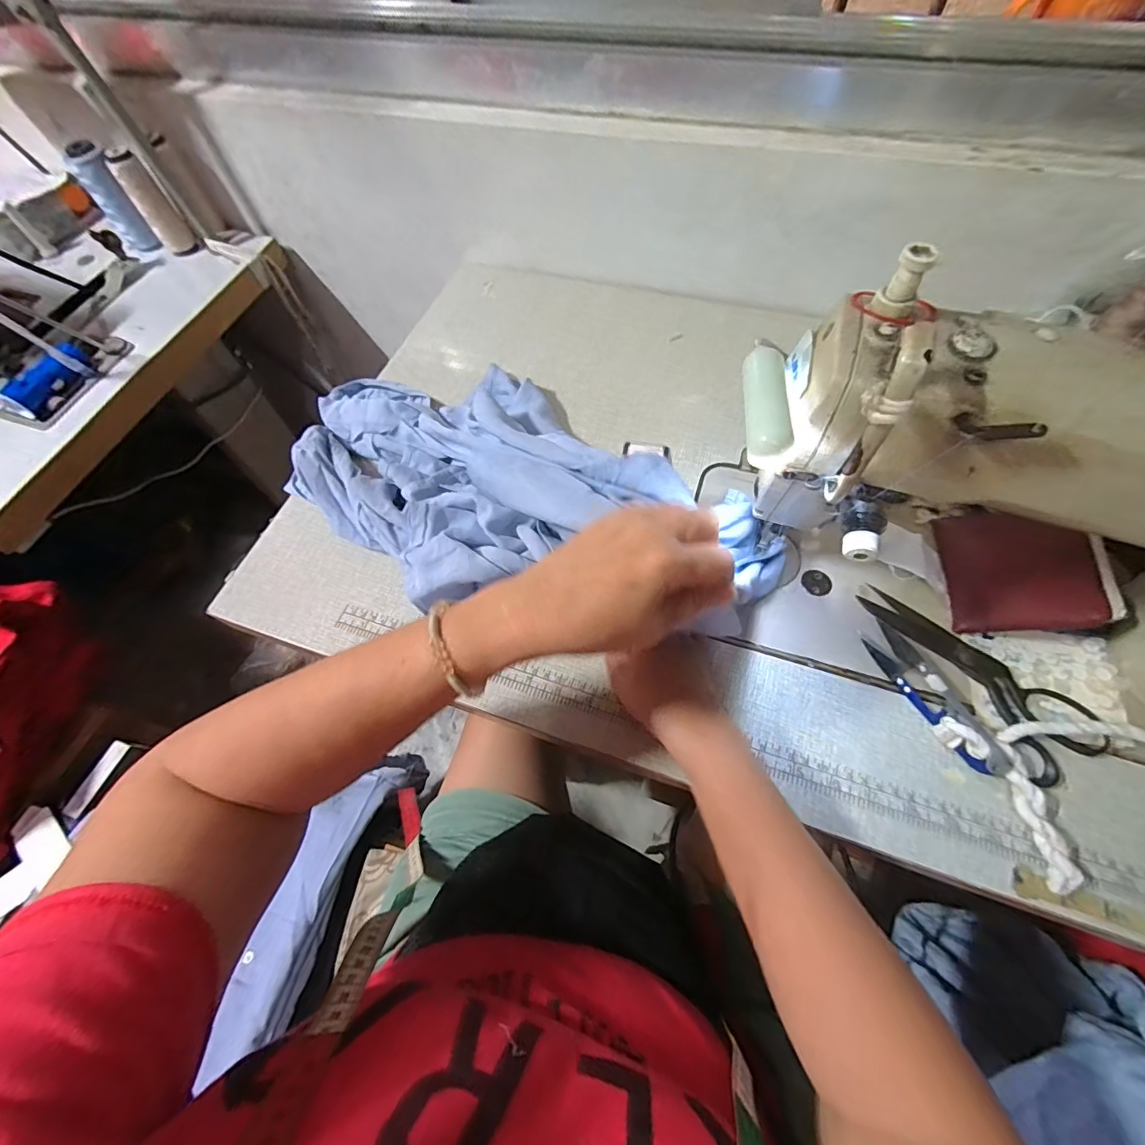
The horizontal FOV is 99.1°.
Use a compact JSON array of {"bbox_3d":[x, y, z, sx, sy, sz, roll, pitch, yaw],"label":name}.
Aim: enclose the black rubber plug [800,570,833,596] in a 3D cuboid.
[{"bbox_3d":[0.208,0.008,0.415,0.022,0.004,0.024,-1,62,3],"label":"black rubber plug"}]

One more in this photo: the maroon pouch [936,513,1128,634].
[{"bbox_3d":[0.344,-0.006,0.376,0.092,0.012,0.100,-12,61,35],"label":"maroon pouch"}]

